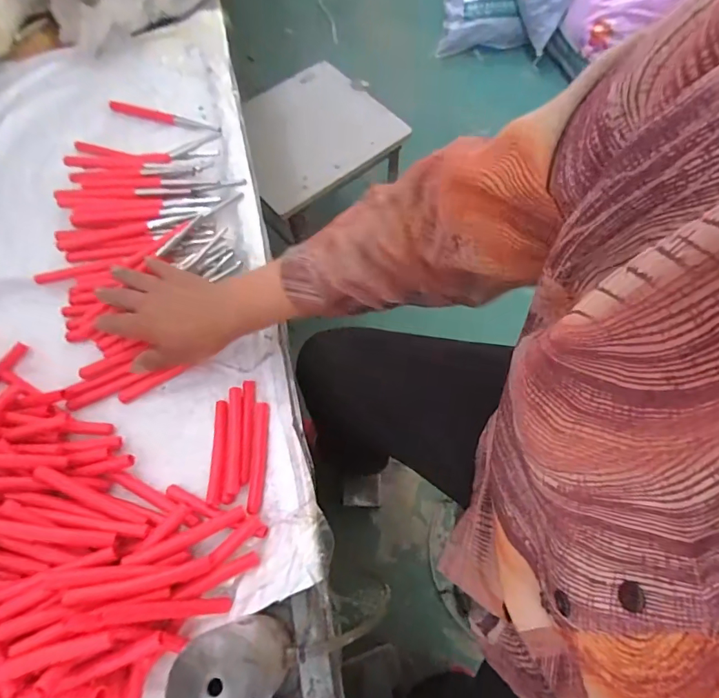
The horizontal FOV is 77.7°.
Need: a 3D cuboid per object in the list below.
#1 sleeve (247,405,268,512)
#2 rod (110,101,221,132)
[{"bbox_3d":[-0.102,0.108,0.449,0.012,0.009,0.107,0,66,1],"label":"sleeve"},{"bbox_3d":[-0.270,-0.323,0.624,0.165,0.016,0.017,15,68,8],"label":"rod"}]

